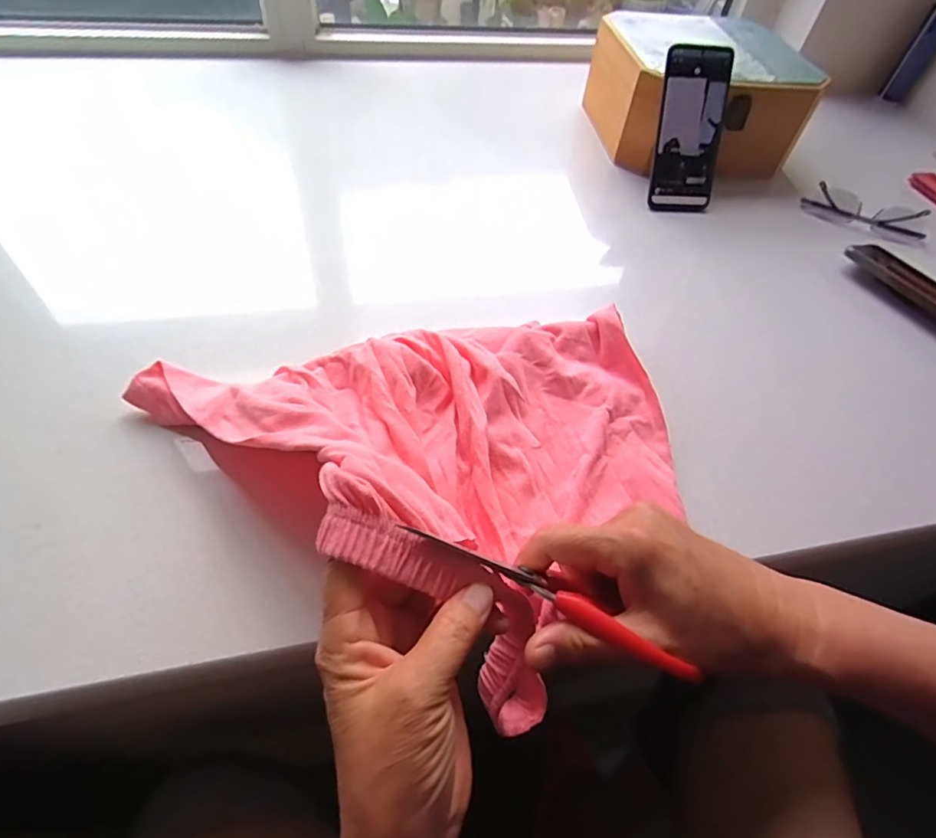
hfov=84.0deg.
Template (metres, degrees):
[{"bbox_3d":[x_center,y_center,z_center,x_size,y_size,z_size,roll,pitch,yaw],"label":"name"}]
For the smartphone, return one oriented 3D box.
[{"bbox_3d":[0.257,-0.331,0.598,0.075,0.167,0.017,-2,23,-6],"label":"smartphone"}]

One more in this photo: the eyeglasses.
[{"bbox_3d":[0.496,-0.255,0.643,0.144,0.030,0.029,19,55,9],"label":"eyeglasses"}]

